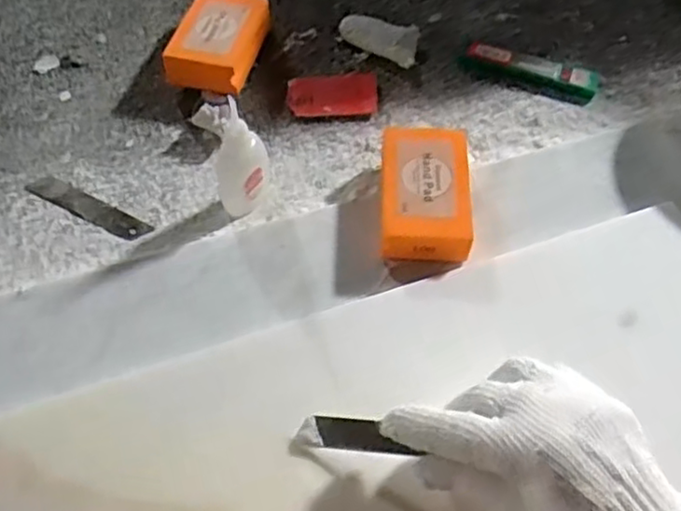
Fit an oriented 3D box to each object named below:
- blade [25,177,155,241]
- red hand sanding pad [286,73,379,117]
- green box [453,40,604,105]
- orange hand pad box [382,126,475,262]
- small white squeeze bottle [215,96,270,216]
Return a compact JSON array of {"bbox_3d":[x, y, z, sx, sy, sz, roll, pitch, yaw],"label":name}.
[{"bbox_3d":[-0.181,-0.035,0.489,0.098,0.004,0.018,25,61,13],"label":"blade"},{"bbox_3d":[-0.006,-0.130,0.549,0.072,0.007,0.042,-1,58,-2],"label":"red hand sanding pad"},{"bbox_3d":[0.156,-0.153,0.564,0.111,0.013,0.028,18,60,9],"label":"green box"},{"bbox_3d":[0.059,-0.042,0.474,0.059,0.036,0.094,2,58,0],"label":"orange hand pad box"},{"bbox_3d":[-0.066,-0.067,0.458,0.025,0.091,0.041,12,59,6],"label":"small white squeeze bottle"}]

